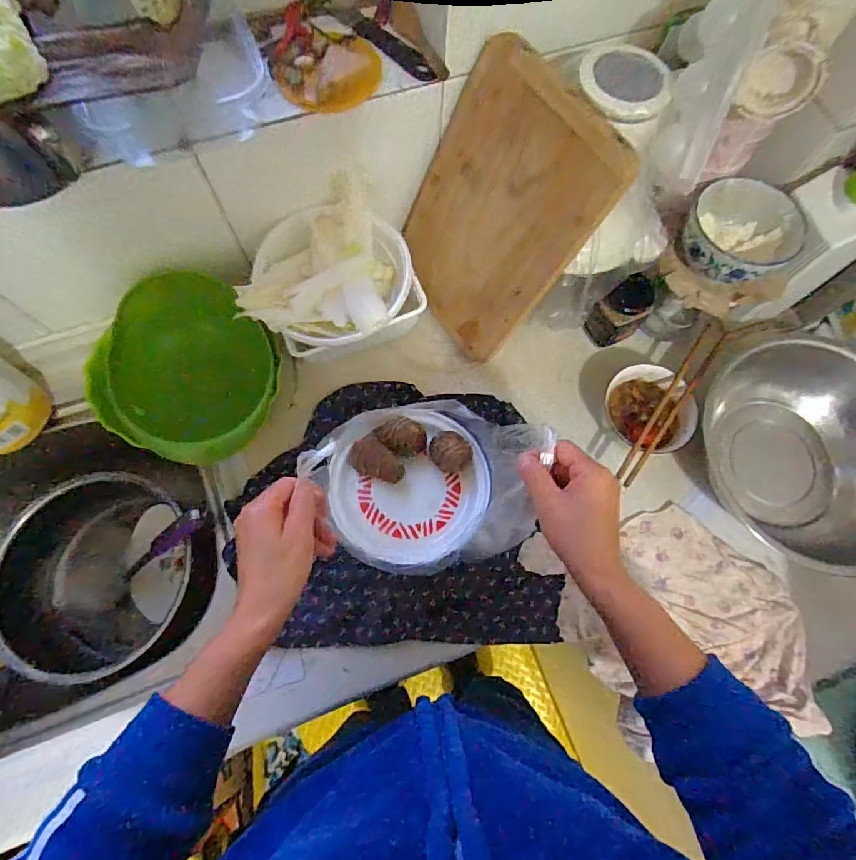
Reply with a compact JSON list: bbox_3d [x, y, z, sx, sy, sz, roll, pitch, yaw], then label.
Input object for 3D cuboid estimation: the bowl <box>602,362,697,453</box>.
[{"bbox_3d":[0.267,-0.022,0.601,0.097,0.062,0.105,0,72,-1],"label":"bowl"}]

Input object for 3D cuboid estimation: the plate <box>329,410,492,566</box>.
[{"bbox_3d":[-0.016,0.057,0.491,0.155,0.028,0.147,0,72,-1],"label":"plate"}]

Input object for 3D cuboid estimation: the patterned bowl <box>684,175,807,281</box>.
[{"bbox_3d":[0.332,-0.209,0.530,0.113,0.055,0.108,0,72,-1],"label":"patterned bowl"}]

